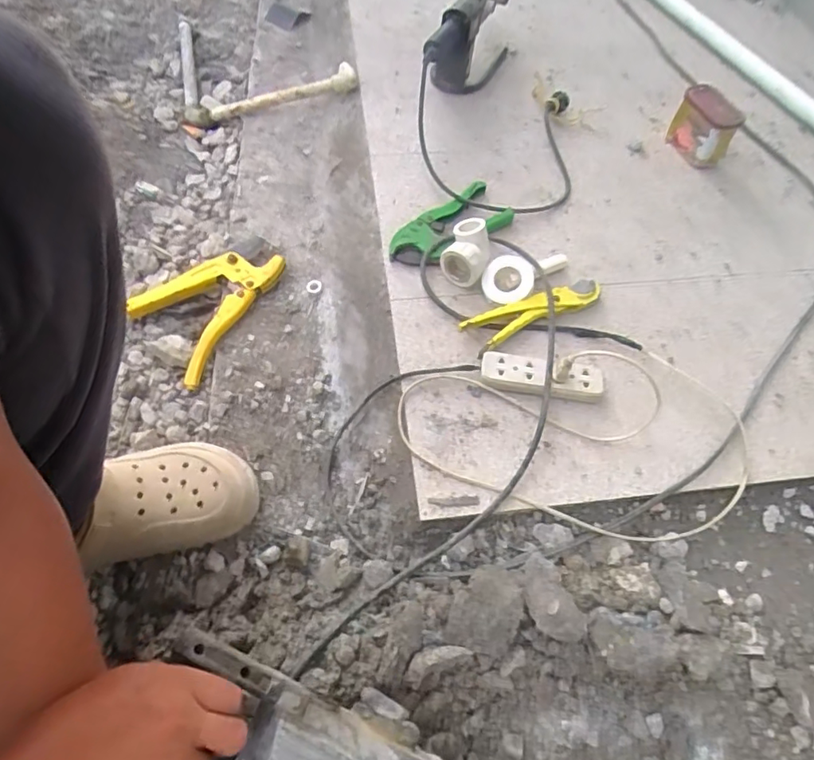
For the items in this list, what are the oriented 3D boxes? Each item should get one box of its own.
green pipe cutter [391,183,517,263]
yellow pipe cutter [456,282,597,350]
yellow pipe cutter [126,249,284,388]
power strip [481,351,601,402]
[{"bbox_3d":[0.060,-0.225,0.797,0.194,0.033,0.091,-34,67,-21],"label":"green pipe cutter"},{"bbox_3d":[0.168,-0.093,0.720,0.196,0.022,0.048,-21,63,-15],"label":"yellow pipe cutter"},{"bbox_3d":[-0.296,-0.115,0.752,0.165,0.031,0.217,25,61,11],"label":"yellow pipe cutter"},{"bbox_3d":[0.163,-0.002,0.662,0.147,0.028,0.042,12,59,3],"label":"power strip"}]

